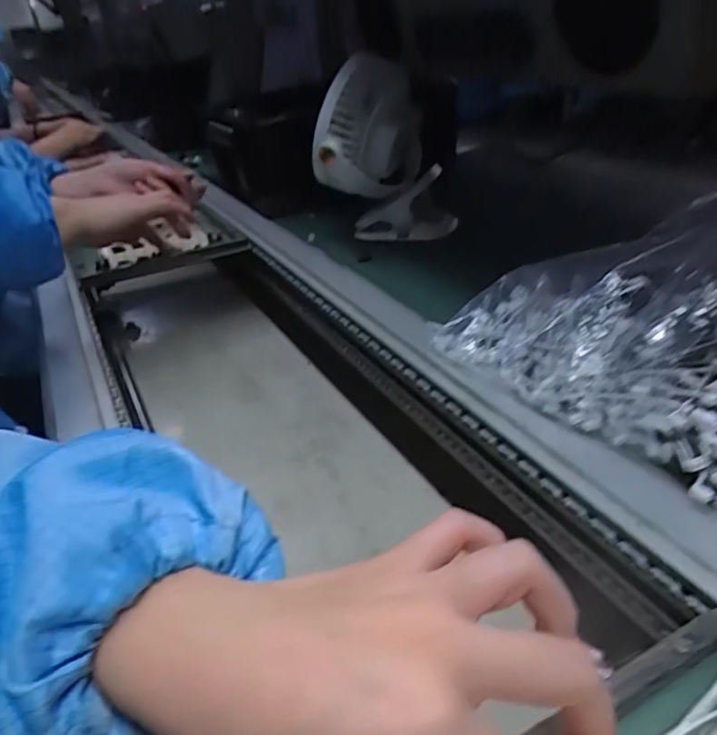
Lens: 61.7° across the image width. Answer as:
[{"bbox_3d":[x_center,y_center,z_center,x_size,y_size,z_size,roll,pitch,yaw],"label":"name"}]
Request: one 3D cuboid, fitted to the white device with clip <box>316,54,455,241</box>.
[{"bbox_3d":[0.027,-0.241,0.691,0.157,0.195,0.112,-3,32,7],"label":"white device with clip"}]

